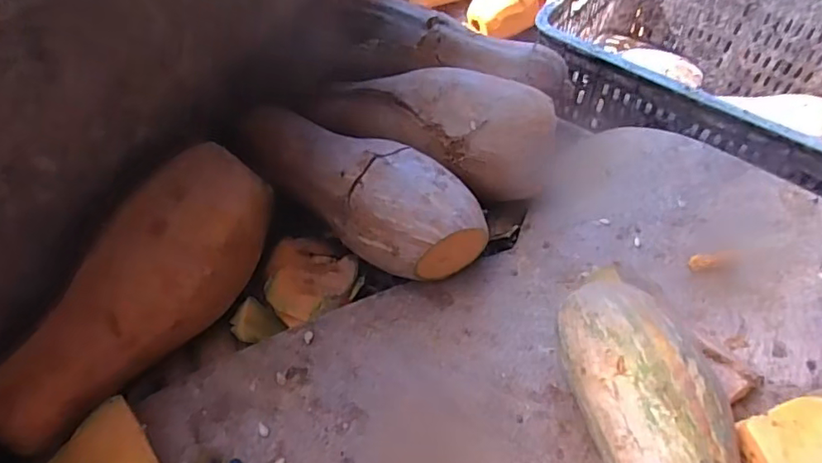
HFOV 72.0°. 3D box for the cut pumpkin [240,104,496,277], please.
[{"bbox_3d":[-0.059,-0.051,0.555,0.276,0.095,0.093,38,64,23],"label":"cut pumpkin"}]

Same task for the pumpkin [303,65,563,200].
[{"bbox_3d":[0.016,-0.109,0.594,0.264,0.102,0.101,14,56,8],"label":"pumpkin"}]

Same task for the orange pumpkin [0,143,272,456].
[{"bbox_3d":[-0.227,0.051,0.483,0.099,0.089,0.279,27,58,15],"label":"orange pumpkin"}]

